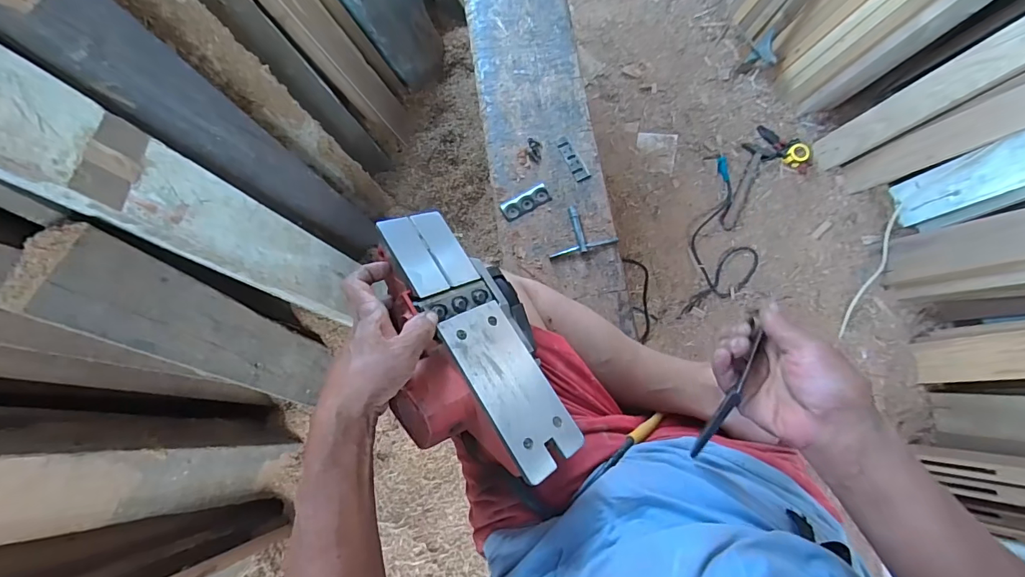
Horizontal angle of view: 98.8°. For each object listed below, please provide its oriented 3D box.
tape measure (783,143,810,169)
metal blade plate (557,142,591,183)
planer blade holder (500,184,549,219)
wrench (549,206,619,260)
[{"bbox_3d":[0.863,-0.405,1.338,0.065,0.050,0.065,-37,79,-7],"label":"tape measure"},{"bbox_3d":[0.100,-0.208,0.714,0.024,0.004,0.075,-26,78,-5],"label":"metal blade plate"},{"bbox_3d":[0.021,-0.140,0.703,0.077,0.004,0.031,-30,78,-6],"label":"planer blade holder"},{"bbox_3d":[0.103,-0.092,0.678,0.104,0.012,0.074,-11,77,-1],"label":"wrench"}]

